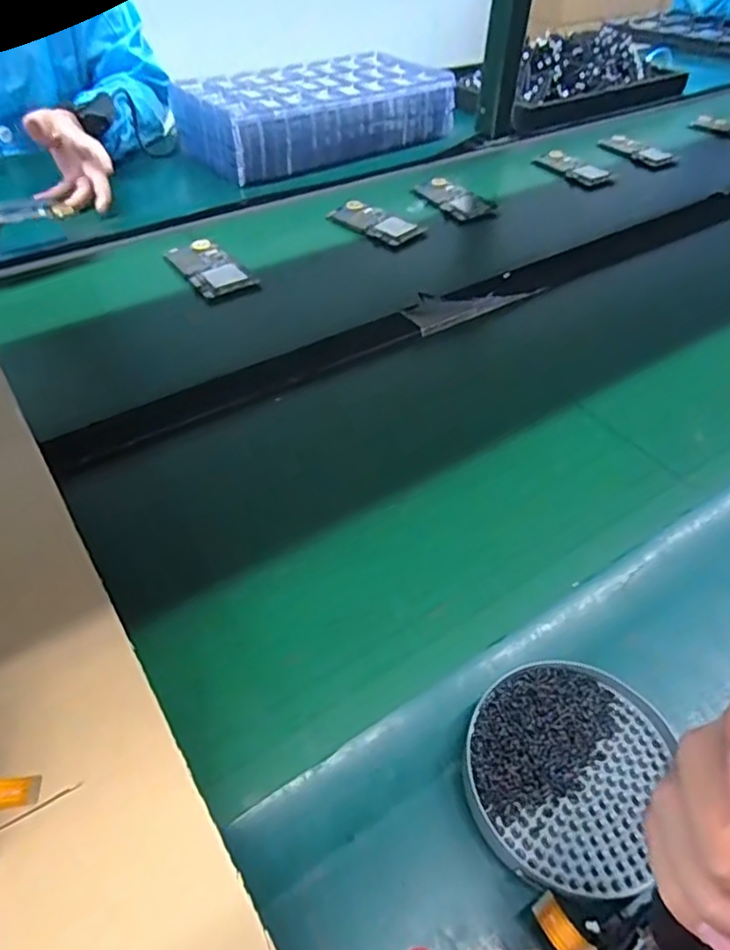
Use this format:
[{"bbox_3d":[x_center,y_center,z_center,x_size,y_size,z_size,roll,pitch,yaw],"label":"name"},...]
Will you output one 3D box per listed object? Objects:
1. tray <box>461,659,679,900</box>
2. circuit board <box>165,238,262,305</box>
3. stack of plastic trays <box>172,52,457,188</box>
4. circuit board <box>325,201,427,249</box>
[{"bbox_3d":[0.103,0.154,0.340,0.097,0.020,0.111,18,48,13],"label":"tray"},{"bbox_3d":[-0.176,-0.239,0.727,0.066,0.009,0.120,-27,54,-25],"label":"circuit board"},{"bbox_3d":[-0.078,-0.556,0.986,0.390,0.088,0.205,-27,53,-25],"label":"stack of plastic trays"},{"bbox_3d":[0.010,-0.325,0.820,0.120,0.010,0.067,34,54,26],"label":"circuit board"}]

